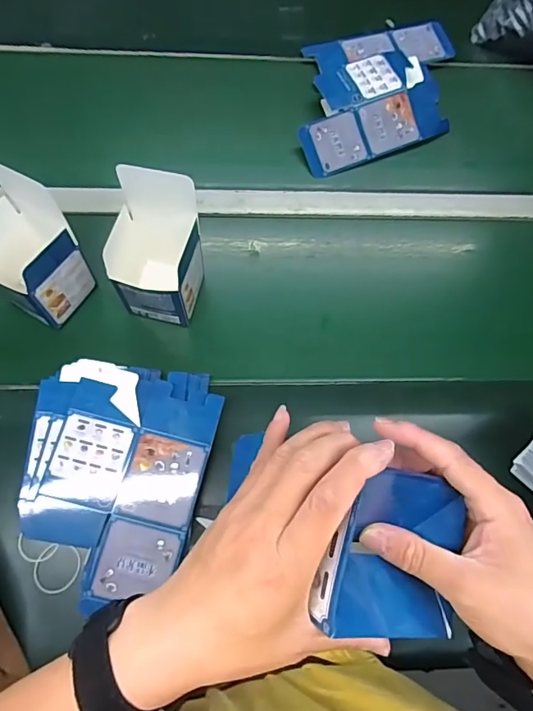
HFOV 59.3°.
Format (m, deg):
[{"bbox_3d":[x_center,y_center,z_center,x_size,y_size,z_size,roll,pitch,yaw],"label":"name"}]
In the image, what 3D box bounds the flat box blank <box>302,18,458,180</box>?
[{"bbox_3d":[0.172,-0.414,0.727,0.291,0.040,0.217,-19,75,-6],"label":"flat box blank"}]

